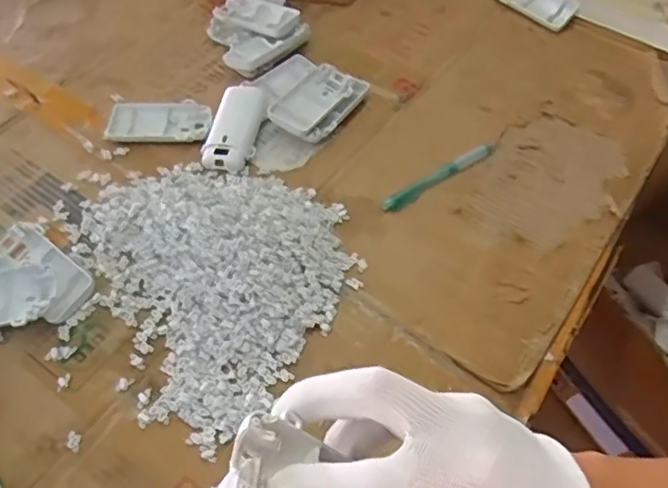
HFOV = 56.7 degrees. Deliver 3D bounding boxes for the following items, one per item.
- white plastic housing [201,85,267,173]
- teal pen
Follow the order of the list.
[{"bbox_3d":[-0.094,-0.111,0.587,0.045,0.025,0.089,11,58,6],"label":"white plastic housing"},{"bbox_3d":[0.098,-0.061,0.576,0.123,0.012,0.017,-28,62,-18],"label":"teal pen"}]

